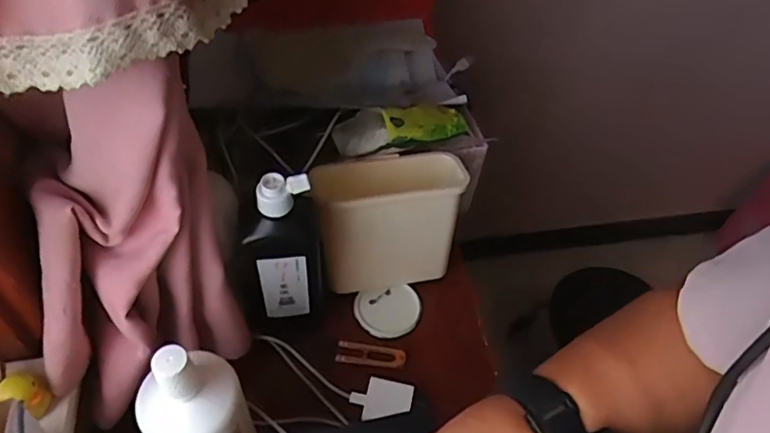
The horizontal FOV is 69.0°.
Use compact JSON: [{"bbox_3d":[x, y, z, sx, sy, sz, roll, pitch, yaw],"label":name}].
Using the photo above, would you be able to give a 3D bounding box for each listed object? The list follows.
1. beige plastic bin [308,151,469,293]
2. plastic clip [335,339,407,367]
[{"bbox_3d":[0.003,0.003,0.580,0.149,0.130,0.080,-7,51,-11],"label":"beige plastic bin"},{"bbox_3d":[-0.014,0.138,0.564,0.068,0.007,0.026,7,49,1],"label":"plastic clip"}]

